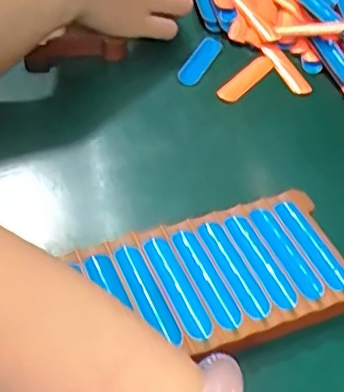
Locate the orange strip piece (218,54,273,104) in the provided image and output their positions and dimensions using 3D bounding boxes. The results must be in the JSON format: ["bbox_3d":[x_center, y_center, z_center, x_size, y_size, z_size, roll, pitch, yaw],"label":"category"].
[{"bbox_3d":[0.055,-0.087,0.456,0.017,0.004,0.066,30,52,23],"label":"orange strip piece"}]

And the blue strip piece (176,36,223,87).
[{"bbox_3d":[0.021,-0.102,0.467,0.016,0.005,0.064,19,49,14],"label":"blue strip piece"}]

